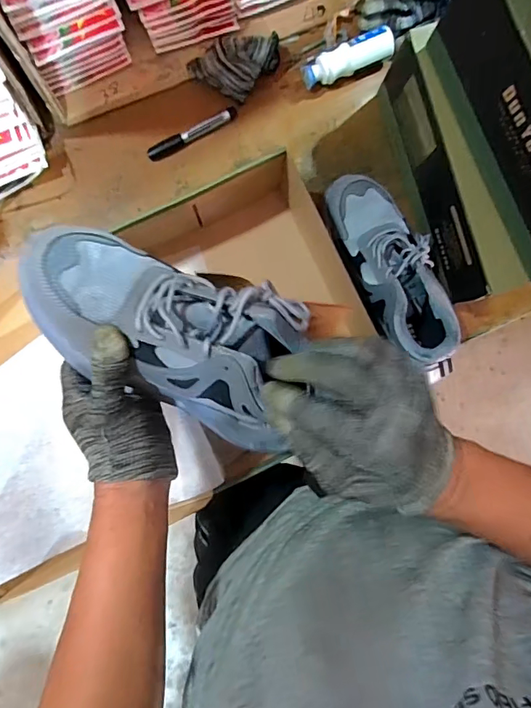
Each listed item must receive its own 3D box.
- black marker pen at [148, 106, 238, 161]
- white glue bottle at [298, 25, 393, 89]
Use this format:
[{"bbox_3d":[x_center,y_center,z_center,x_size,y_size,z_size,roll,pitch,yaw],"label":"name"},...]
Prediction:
[{"bbox_3d":[-0.100,-0.305,0.638,0.134,0.016,0.022,-26,91,-4],"label":"black marker pen"},{"bbox_3d":[0.115,-0.413,0.642,0.128,0.030,0.039,-22,91,-4],"label":"white glue bottle"}]

